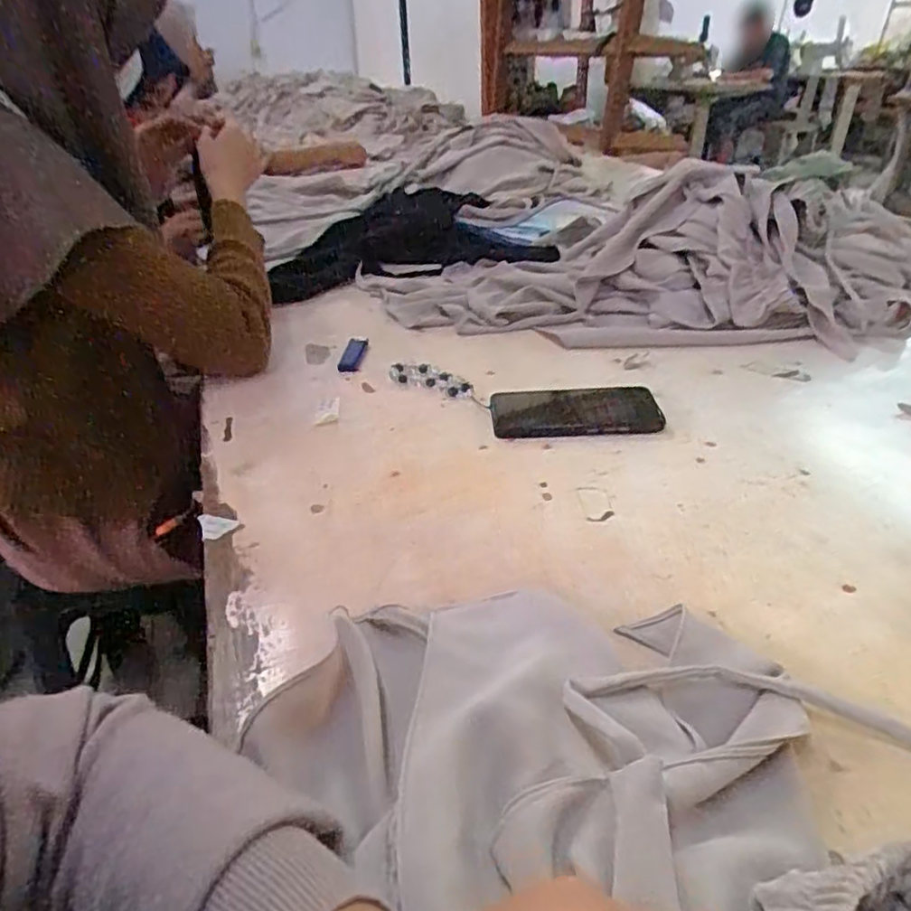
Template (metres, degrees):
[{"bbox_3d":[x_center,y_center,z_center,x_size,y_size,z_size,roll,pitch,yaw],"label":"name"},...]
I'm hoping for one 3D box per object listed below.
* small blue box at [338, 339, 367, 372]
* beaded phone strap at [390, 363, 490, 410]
[{"bbox_3d":[-0.123,-0.124,0.764,0.023,0.018,0.063,3,34,8],"label":"small blue box"},{"bbox_3d":[-0.014,-0.079,0.697,0.140,0.011,0.039,21,40,31],"label":"beaded phone strap"}]

